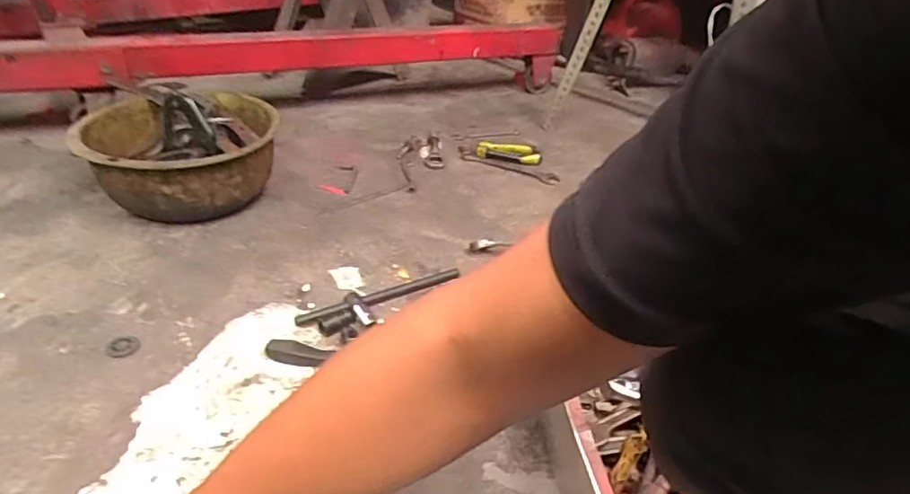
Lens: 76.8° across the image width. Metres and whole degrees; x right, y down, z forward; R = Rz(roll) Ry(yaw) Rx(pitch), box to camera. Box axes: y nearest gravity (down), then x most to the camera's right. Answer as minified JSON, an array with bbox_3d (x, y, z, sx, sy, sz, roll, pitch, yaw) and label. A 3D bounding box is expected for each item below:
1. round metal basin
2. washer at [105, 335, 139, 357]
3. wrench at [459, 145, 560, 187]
[{"bbox_3d":[-0.456,-0.158,0.983,0.281,0.150,0.324,-4,34,-12],"label":"round metal basin"},{"bbox_3d":[-0.403,0.120,0.695,0.034,0.005,0.034,1,33,-5],"label":"washer"},{"bbox_3d":[0.105,-0.169,1.200,0.229,0.016,0.041,19,36,22],"label":"wrench"}]

